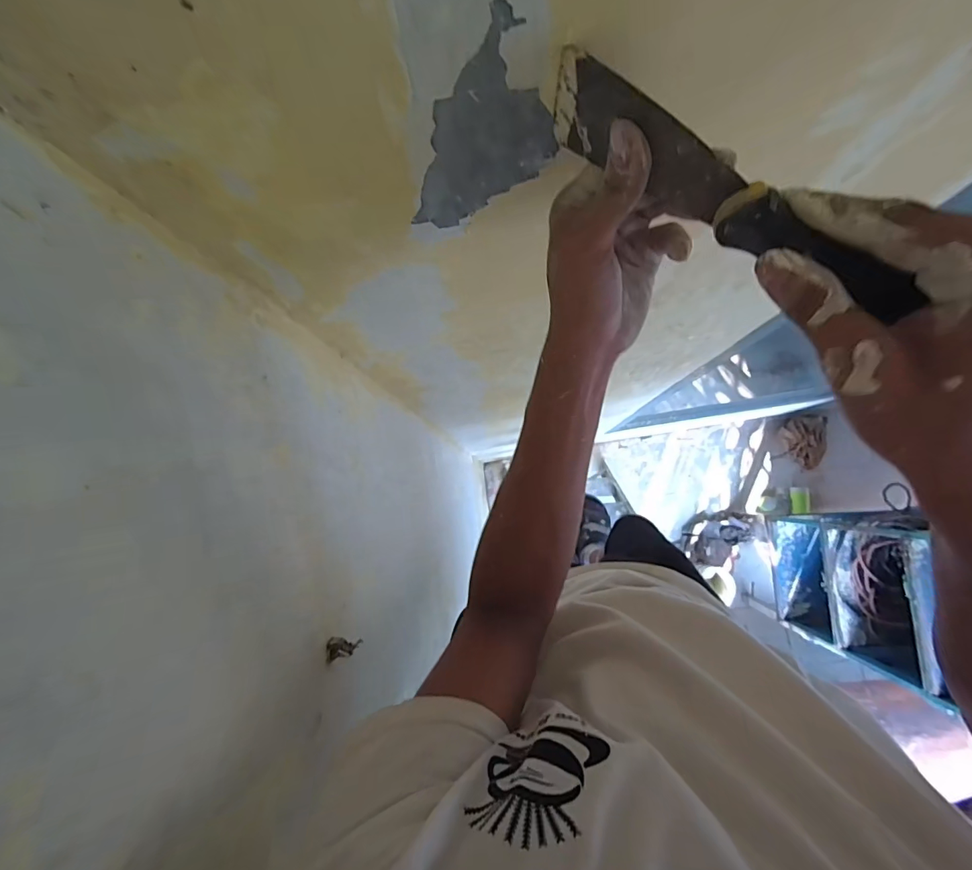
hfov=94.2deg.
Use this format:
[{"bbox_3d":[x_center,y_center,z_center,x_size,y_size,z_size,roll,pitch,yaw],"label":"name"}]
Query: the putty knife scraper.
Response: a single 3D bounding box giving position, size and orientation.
[{"bbox_3d":[0.095,-0.101,0.192,0.163,0.050,0.012,41,88,11],"label":"putty knife scraper"}]

